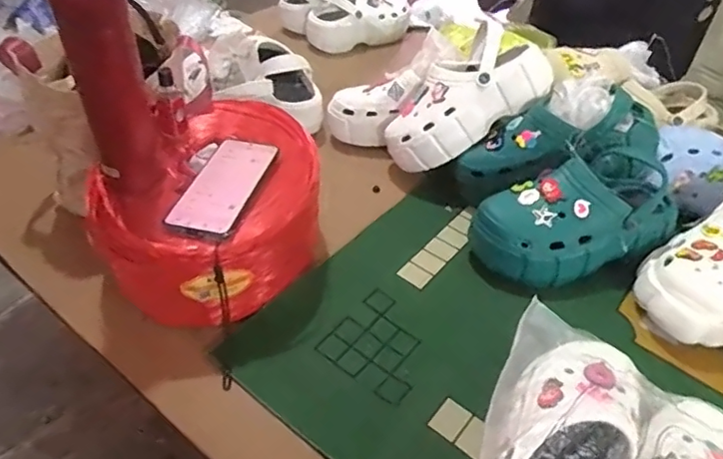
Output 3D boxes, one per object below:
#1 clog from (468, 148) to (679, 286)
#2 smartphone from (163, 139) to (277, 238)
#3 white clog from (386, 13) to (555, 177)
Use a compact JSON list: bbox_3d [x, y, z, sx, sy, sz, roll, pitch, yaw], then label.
[{"bbox_3d":[0.272,-0.019,0.709,0.250,0.097,0.116,-11,44,-14],"label":"clog"},{"bbox_3d":[-0.150,-0.051,0.621,0.070,0.016,0.156,11,43,9],"label":"smartphone"},{"bbox_3d":[0.146,-0.183,0.824,0.135,0.246,0.100,52,16,5],"label":"white clog"}]

